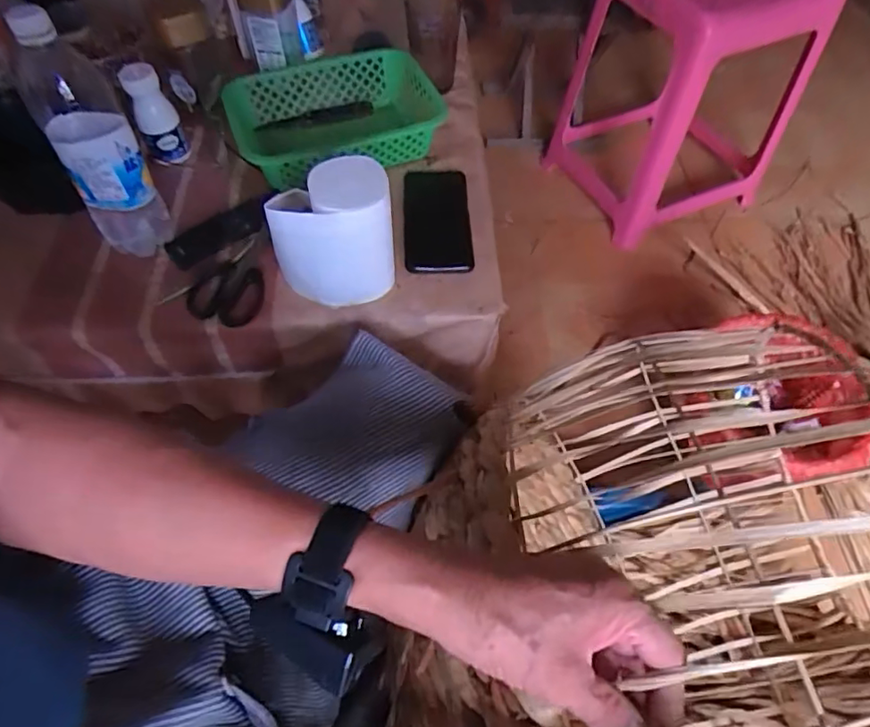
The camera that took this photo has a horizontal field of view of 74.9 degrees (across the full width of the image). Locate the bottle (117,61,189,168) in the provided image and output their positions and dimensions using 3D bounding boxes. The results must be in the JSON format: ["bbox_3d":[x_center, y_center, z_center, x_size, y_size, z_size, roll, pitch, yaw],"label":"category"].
[{"bbox_3d":[-0.338,-0.300,0.687,0.048,0.105,0.040,-24,60,-14],"label":"bottle"}]

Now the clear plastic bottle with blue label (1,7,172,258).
[{"bbox_3d":[-0.331,-0.208,0.555,0.073,0.246,0.058,-33,63,-18],"label":"clear plastic bottle with blue label"}]

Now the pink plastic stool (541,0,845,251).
[{"bbox_3d":[0.500,-0.566,1.180,0.371,0.447,0.343,-23,60,-13],"label":"pink plastic stool"}]

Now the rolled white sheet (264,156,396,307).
[{"bbox_3d":[-0.099,-0.126,0.564,0.114,0.123,0.078,-7,58,-4],"label":"rolled white sheet"}]

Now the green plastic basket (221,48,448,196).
[{"bbox_3d":[-0.124,-0.310,0.732,0.257,0.066,0.181,-17,59,-10],"label":"green plastic basket"}]

